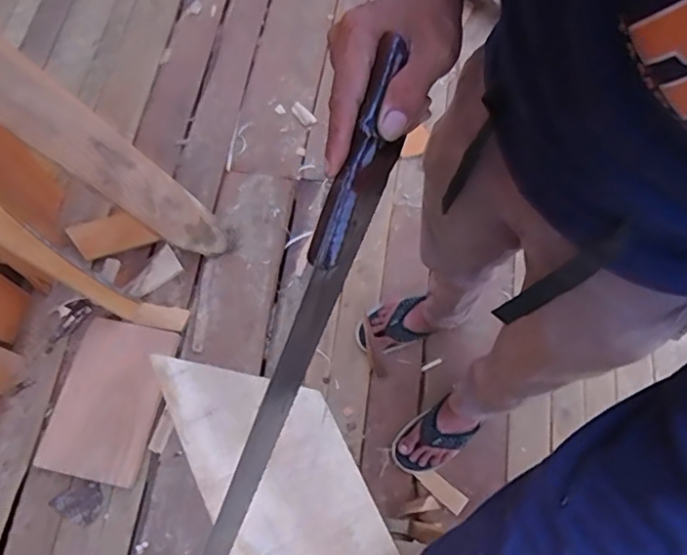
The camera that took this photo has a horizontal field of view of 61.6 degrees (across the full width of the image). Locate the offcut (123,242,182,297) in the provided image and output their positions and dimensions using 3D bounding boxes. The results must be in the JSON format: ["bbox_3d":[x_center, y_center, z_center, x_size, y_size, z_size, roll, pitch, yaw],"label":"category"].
[{"bbox_3d":[-0.444,-0.009,1.330,0.136,0.020,0.068,-38,74,-16],"label":"offcut"}]

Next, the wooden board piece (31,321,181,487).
[{"bbox_3d":[-0.497,0.251,1.220,0.215,0.032,0.322,13,66,7],"label":"wooden board piece"}]

